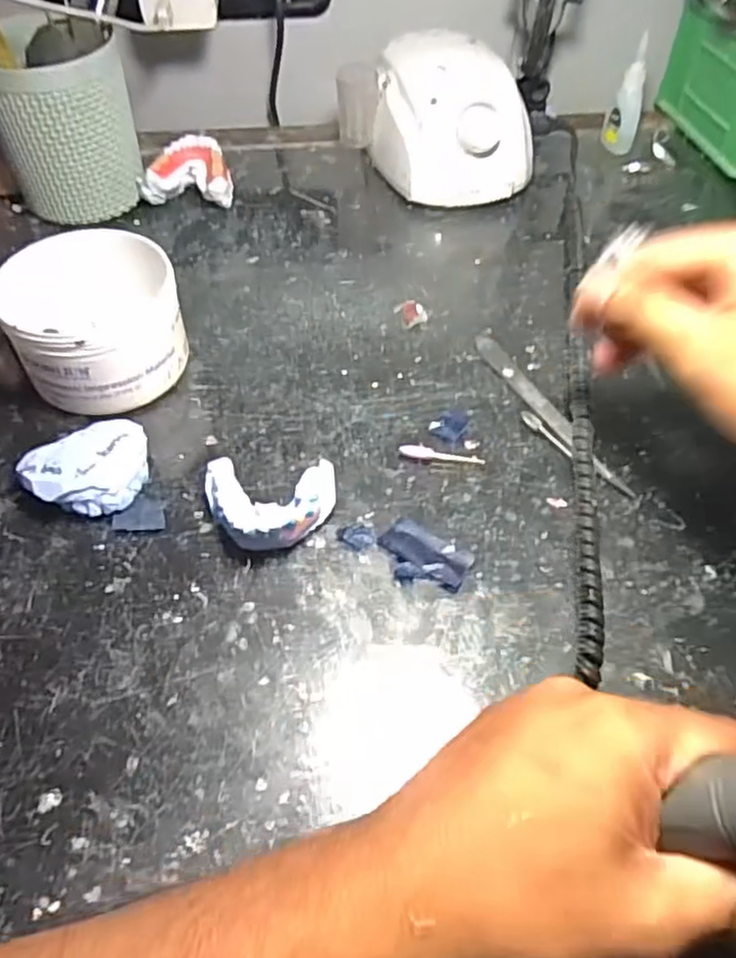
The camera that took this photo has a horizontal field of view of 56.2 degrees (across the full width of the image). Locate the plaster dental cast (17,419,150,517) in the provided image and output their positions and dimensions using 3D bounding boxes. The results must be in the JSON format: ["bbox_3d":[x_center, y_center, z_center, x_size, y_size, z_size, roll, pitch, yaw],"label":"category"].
[{"bbox_3d":[-0.136,-0.003,0.344,0.059,0.027,0.041,-32,59,-23],"label":"plaster dental cast"}]

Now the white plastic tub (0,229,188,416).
[{"bbox_3d":[-0.149,-0.084,0.383,0.087,0.068,0.080,0,52,-1],"label":"white plastic tub"}]

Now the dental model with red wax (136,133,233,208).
[{"bbox_3d":[-0.135,-0.229,0.521,0.064,0.035,0.052,-1,52,-2],"label":"dental model with red wax"}]

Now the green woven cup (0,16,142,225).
[{"bbox_3d":[-0.213,-0.246,0.481,0.092,0.113,0.087,-26,57,-20],"label":"green woven cup"}]

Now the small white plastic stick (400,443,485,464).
[{"bbox_3d":[0.040,-0.014,0.371,0.045,0.004,0.007,6,52,3],"label":"small white plastic stick"}]

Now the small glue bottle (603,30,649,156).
[{"bbox_3d":[0.211,-0.308,0.556,0.020,0.080,0.020,-2,52,-3],"label":"small glue bottle"}]

